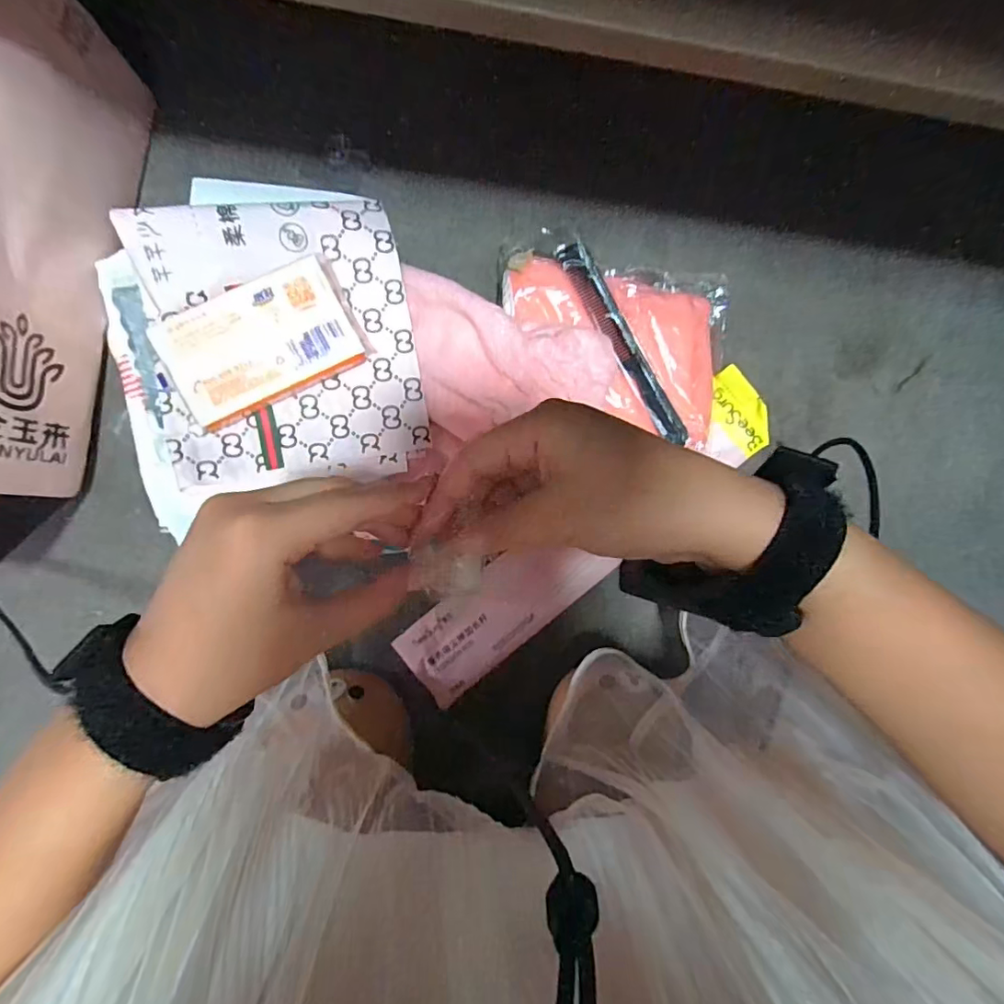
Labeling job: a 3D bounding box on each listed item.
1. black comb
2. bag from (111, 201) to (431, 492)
[{"bbox_3d":[0.095,-0.119,0.420,0.020,0.009,0.169,-32,97,-1],"label":"black comb"},{"bbox_3d":[-0.141,-0.103,0.359,0.160,0.030,0.178,-10,97,-4],"label":"bag"}]

